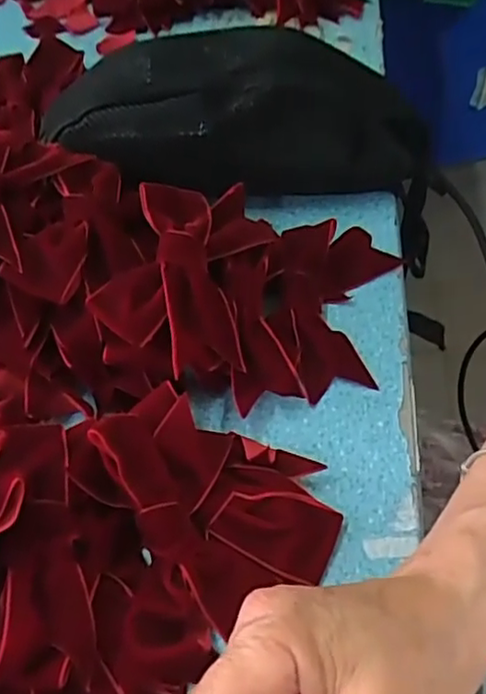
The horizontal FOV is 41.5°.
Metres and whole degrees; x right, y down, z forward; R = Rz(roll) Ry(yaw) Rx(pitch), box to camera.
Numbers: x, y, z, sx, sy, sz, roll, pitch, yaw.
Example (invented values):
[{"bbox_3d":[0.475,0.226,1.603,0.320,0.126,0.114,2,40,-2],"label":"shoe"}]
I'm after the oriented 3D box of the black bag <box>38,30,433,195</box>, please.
[{"bbox_3d":[0.004,-0.182,0.478,0.266,0.073,0.147,8,55,8],"label":"black bag"}]

